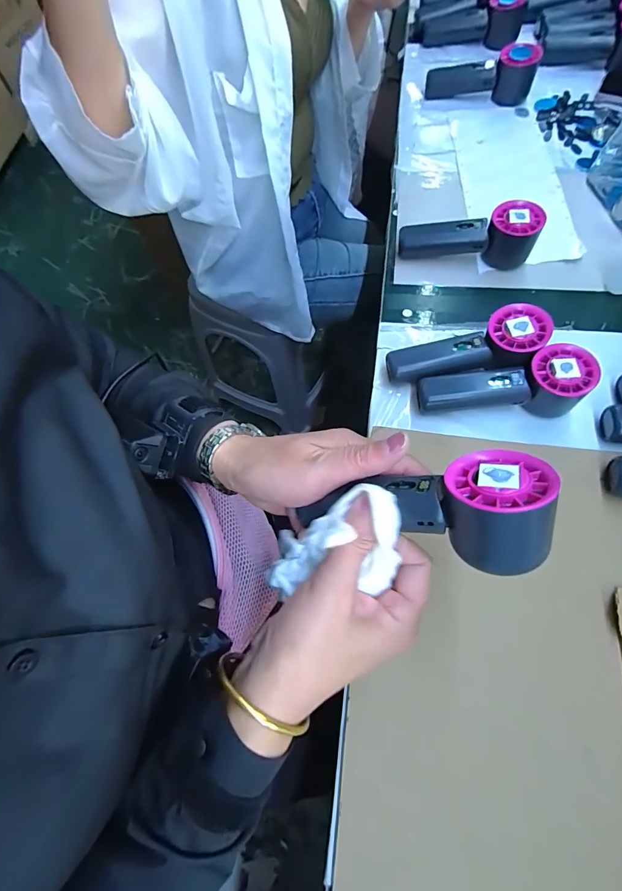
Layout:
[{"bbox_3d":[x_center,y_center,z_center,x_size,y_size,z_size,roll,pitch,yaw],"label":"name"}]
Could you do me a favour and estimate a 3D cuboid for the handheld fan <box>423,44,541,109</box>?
[{"bbox_3d":[0.253,-0.559,0.585,0.165,0.057,0.049,11,68,7],"label":"handheld fan"}]

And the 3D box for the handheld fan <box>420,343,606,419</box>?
[{"bbox_3d":[0.186,-0.054,0.379,0.151,0.056,0.052,-7,67,0],"label":"handheld fan"}]

